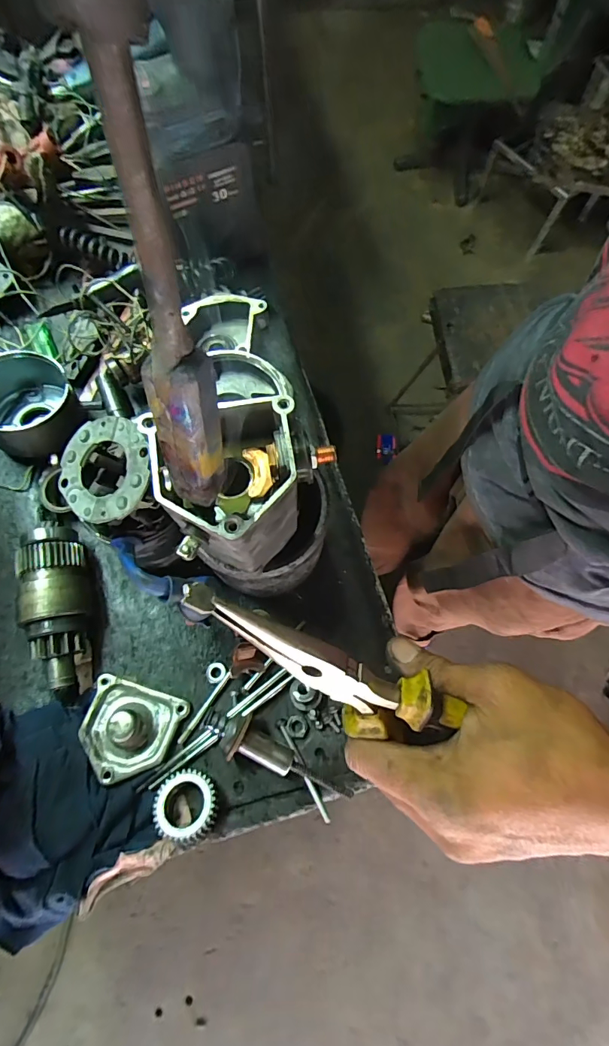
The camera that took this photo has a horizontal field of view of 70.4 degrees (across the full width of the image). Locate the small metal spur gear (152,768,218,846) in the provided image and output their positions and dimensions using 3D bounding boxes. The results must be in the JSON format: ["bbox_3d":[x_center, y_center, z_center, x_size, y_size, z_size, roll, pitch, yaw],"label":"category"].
[{"bbox_3d":[-0.092,0.220,0.335,0.047,0.020,0.049,5,47,-6],"label":"small metal spur gear"}]

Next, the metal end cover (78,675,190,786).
[{"bbox_3d":[-0.147,0.170,0.350,0.080,0.035,0.072,18,73,5],"label":"metal end cover"}]

